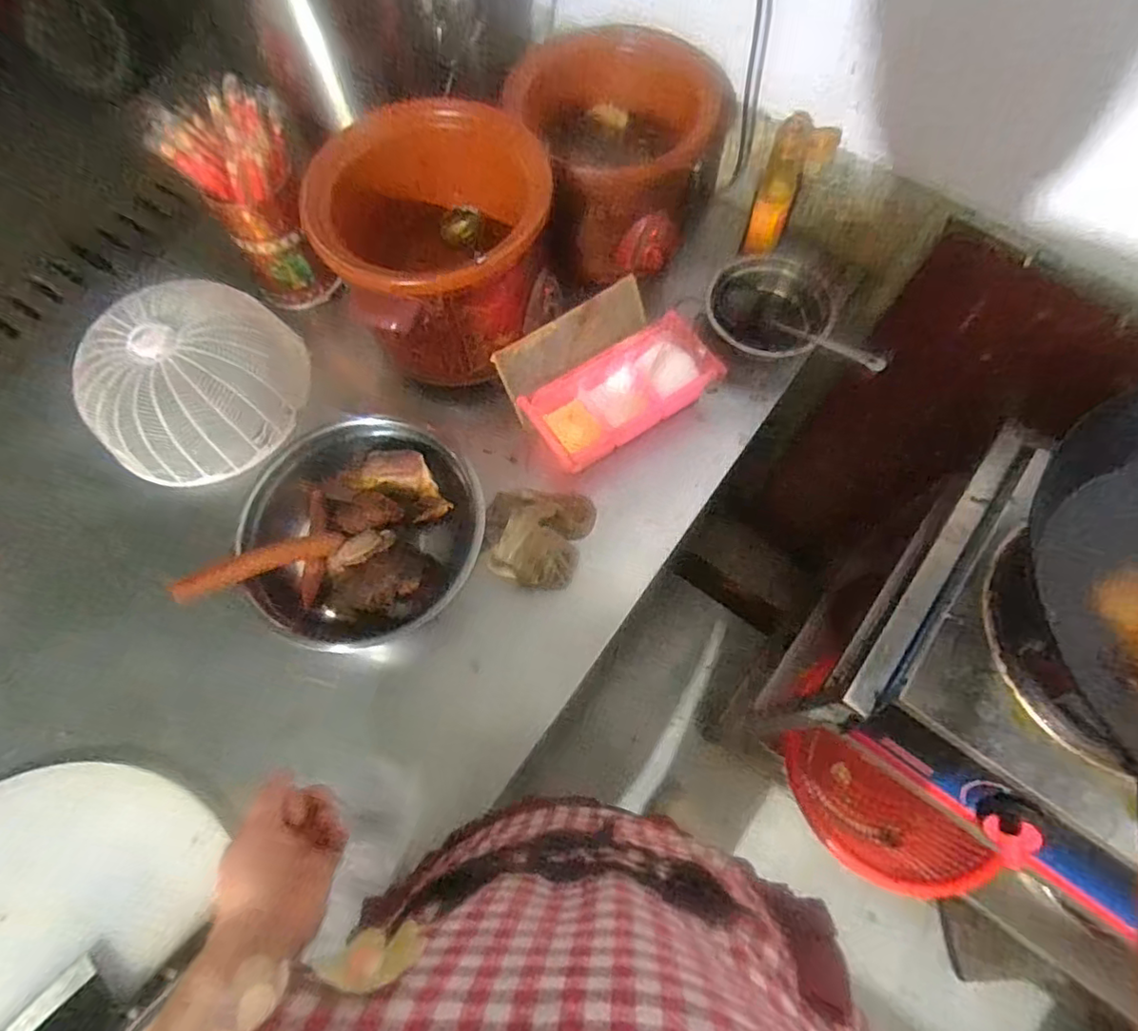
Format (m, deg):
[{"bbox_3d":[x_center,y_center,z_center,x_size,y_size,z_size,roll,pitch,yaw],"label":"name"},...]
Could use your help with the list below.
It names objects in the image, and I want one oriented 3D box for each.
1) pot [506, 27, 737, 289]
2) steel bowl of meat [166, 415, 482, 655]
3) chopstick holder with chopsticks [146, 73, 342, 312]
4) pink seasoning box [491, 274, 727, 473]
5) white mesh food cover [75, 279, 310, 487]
[{"bbox_3d":[0.042,-0.413,0.722,0.221,0.165,0.209,0,69,1],"label":"pot"},{"bbox_3d":[-0.217,0.018,0.621,0.256,0.105,0.221,8,70,4],"label":"steel bowl of meat"},{"bbox_3d":[-0.354,-0.358,0.718,0.131,0.207,0.111,-30,71,-10],"label":"chopstick holder with chopsticks"},{"bbox_3d":[0.041,-0.159,0.702,0.207,0.073,0.152,-34,72,-11],"label":"pink seasoning box"},{"bbox_3d":[-0.424,-0.144,0.687,0.205,0.099,0.198,4,69,3],"label":"white mesh food cover"}]

